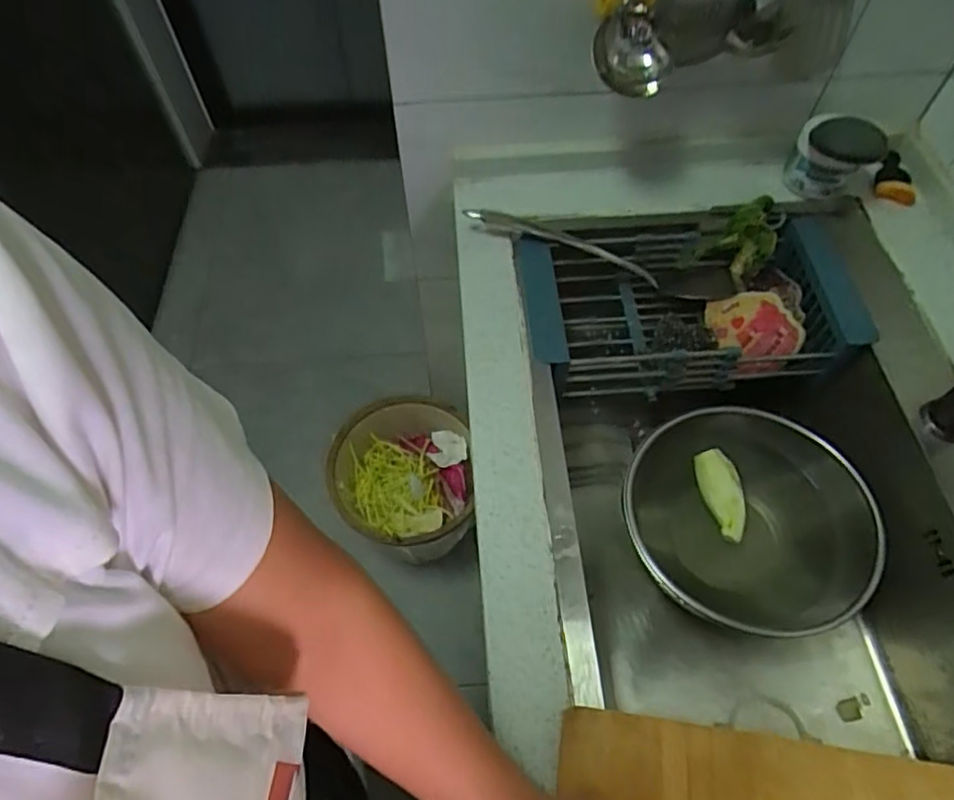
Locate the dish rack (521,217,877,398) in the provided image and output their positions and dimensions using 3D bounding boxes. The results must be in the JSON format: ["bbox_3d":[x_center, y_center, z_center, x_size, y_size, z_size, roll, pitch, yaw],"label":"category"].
[{"bbox_3d":[0.250,-0.112,0.758,0.380,0.100,0.205,-4,59,-2],"label":"dish rack"}]

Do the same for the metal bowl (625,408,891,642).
[{"bbox_3d":[0.288,0.138,0.684,0.237,0.100,0.239,0,59,0],"label":"metal bowl"}]

